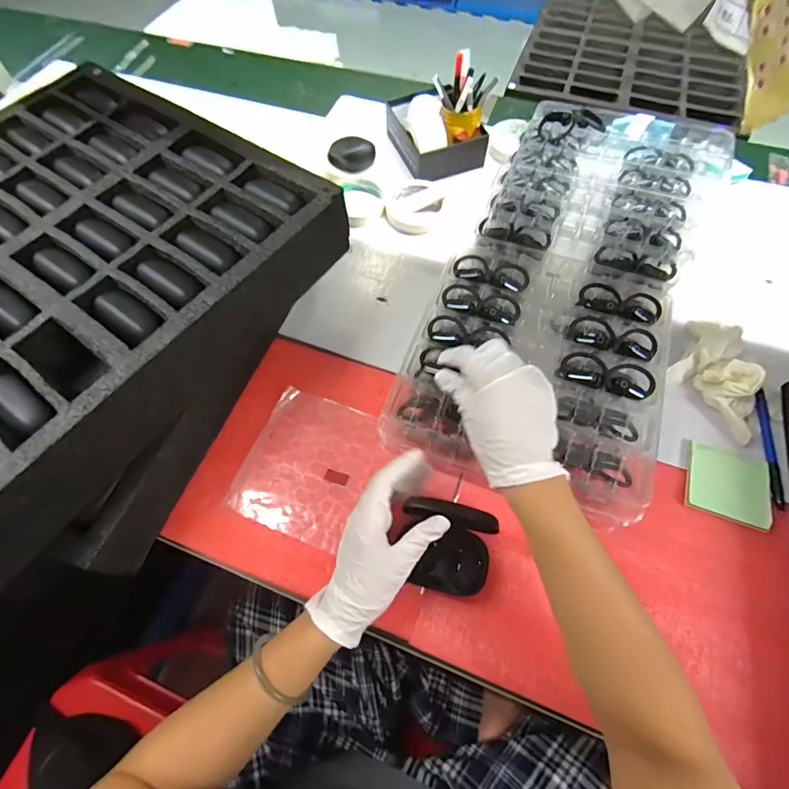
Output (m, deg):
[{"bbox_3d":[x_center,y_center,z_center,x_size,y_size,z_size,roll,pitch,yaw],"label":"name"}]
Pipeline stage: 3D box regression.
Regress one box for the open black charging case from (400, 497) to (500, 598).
[{"bbox_3d":[0.048,0.142,0.396,0.083,0.061,0.073,13,62,9],"label":"open black charging case"}]

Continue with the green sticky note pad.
[{"bbox_3d":[0.348,0.093,0.438,0.077,0.007,0.077,19,65,11],"label":"green sticky note pad"}]

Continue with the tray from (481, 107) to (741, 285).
[{"bbox_3d":[0.272,-0.263,0.542,0.258,0.050,0.266,20,65,12],"label":"tray"}]

